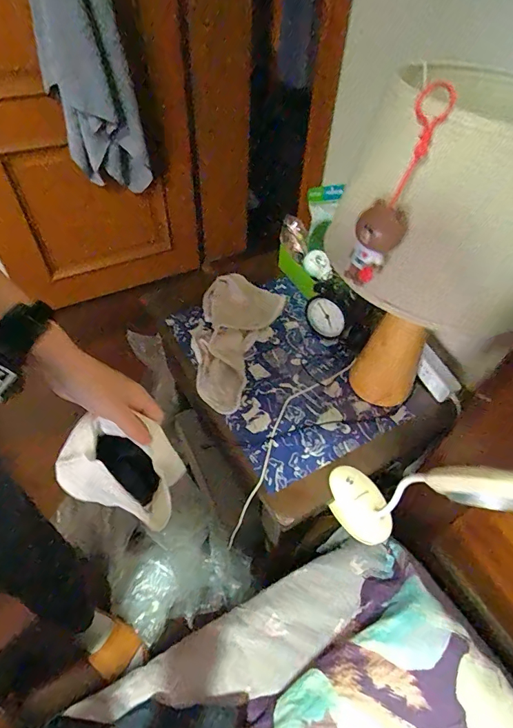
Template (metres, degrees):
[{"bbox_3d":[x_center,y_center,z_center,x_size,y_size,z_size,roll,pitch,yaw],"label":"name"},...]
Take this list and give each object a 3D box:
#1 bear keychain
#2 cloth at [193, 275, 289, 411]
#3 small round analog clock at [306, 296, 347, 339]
[{"bbox_3d":[0.142,-0.174,0.414,0.051,0.198,0.050,32,29,21],"label":"bear keychain"},{"bbox_3d":[-0.064,-0.062,0.828,0.174,0.039,0.328,18,54,11],"label":"cloth"},{"bbox_3d":[0.148,-0.099,0.837,0.091,0.076,0.032,36,40,23],"label":"small round analog clock"}]

